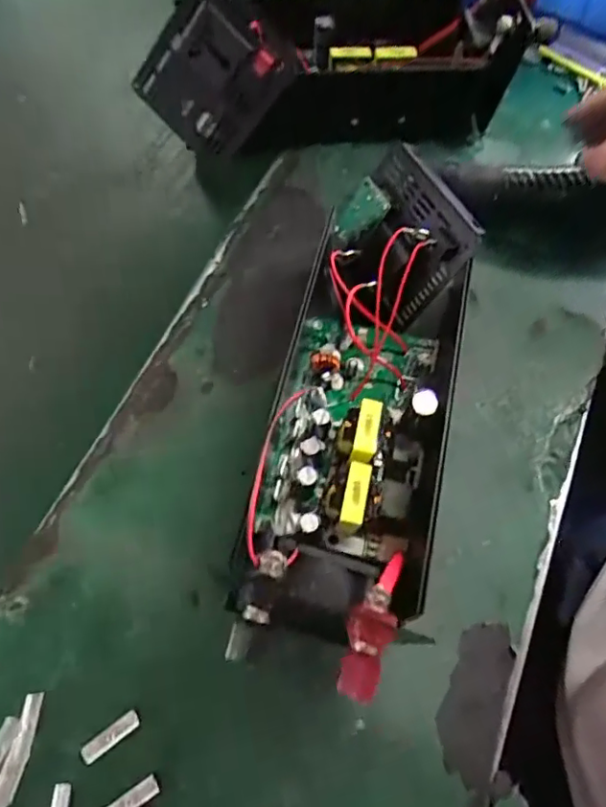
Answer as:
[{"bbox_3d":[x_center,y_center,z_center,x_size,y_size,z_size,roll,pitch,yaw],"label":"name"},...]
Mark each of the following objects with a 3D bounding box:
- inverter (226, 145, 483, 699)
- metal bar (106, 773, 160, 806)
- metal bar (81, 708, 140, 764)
[{"bbox_3d":[0.039,-0.010,0.334,0.091,0.091,0.307,11,64,7],"label":"inverter"},{"bbox_3d":[-0.086,0.195,0.282,0.030,0.004,0.009,-30,66,-14],"label":"metal bar"},{"bbox_3d":[-0.099,0.171,0.295,0.032,0.004,0.008,-34,67,-15],"label":"metal bar"}]

